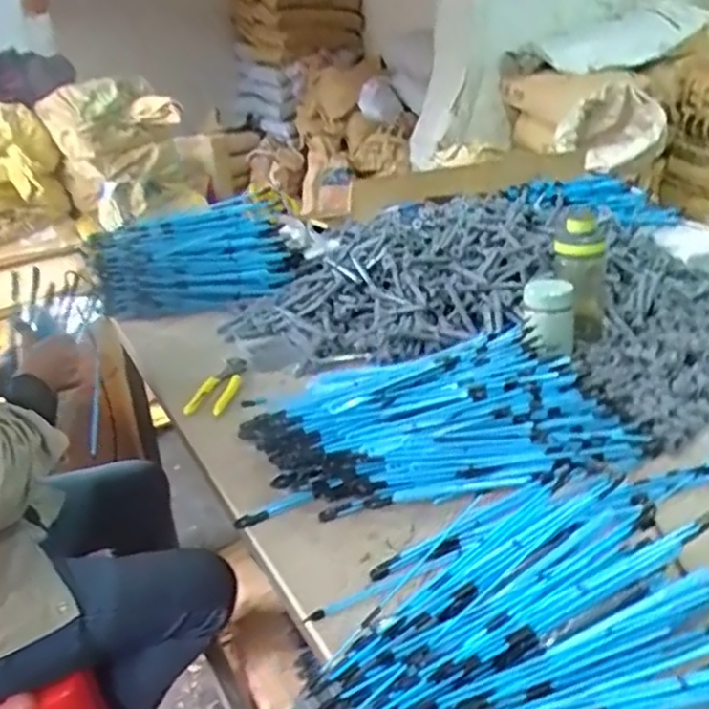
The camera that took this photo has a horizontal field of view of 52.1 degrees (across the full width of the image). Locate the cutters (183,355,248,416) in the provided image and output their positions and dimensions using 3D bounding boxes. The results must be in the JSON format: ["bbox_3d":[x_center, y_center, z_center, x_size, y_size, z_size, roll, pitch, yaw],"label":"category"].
[{"bbox_3d":[-0.181,0.042,0.979,0.048,0.019,0.171,-2,23,7],"label":"cutters"}]

